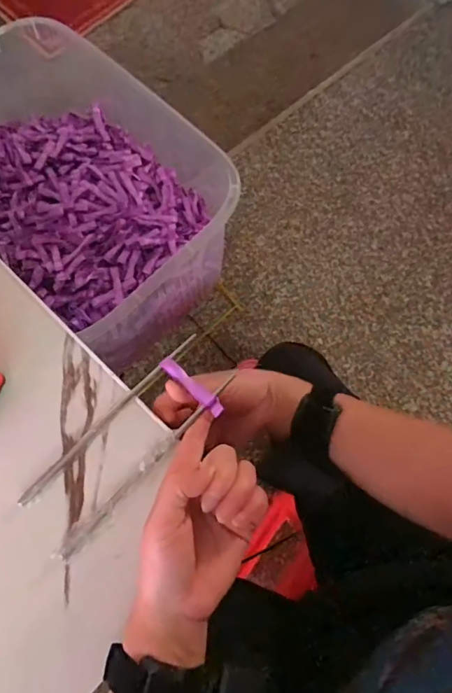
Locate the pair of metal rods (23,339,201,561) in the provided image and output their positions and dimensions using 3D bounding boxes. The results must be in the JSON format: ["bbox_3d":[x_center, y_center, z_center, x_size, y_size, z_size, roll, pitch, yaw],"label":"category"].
[{"bbox_3d":[-0.077,0.073,0.346,0.059,0.013,0.174,42,79,12],"label":"pair of metal rods"}]

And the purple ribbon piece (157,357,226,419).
[{"bbox_3d":[-0.029,0.030,0.355,0.060,0.005,0.012,41,78,13],"label":"purple ribbon piece"}]

